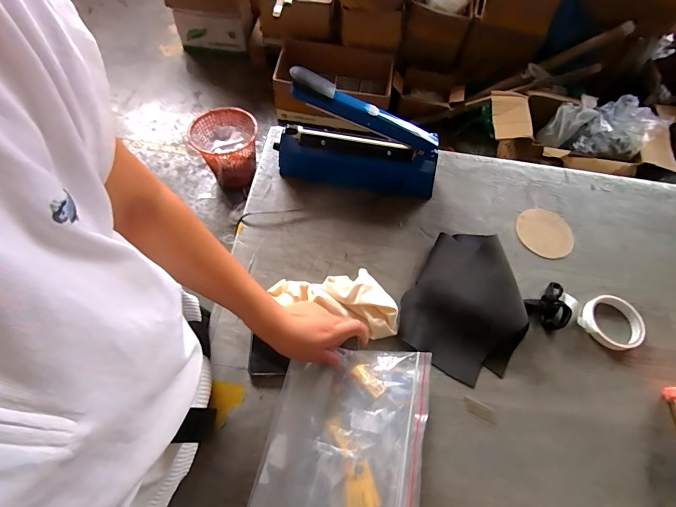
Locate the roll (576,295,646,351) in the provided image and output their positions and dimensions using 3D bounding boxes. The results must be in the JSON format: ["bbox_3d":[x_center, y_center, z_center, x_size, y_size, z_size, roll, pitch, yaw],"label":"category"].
[{"bbox_3d":[0.448,0.109,0.577,0.088,0.022,0.085,2,61,-3],"label":"roll"}]

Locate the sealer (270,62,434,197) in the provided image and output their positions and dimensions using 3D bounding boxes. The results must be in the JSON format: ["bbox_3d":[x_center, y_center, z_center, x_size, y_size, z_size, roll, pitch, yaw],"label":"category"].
[{"bbox_3d":[0.038,-0.194,0.623,0.295,0.184,0.065,13,61,3],"label":"sealer"}]

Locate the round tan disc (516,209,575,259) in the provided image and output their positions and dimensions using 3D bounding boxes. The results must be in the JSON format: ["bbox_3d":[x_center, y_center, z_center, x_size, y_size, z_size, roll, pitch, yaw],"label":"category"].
[{"bbox_3d":[0.389,-0.039,0.668,0.095,0.010,0.102,2,61,-3],"label":"round tan disc"}]

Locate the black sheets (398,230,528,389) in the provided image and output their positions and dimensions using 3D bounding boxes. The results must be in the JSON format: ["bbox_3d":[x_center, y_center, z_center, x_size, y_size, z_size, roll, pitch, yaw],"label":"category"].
[{"bbox_3d":[0.208,0.075,0.555,0.178,0.062,0.218,29,63,12],"label":"black sheets"}]

